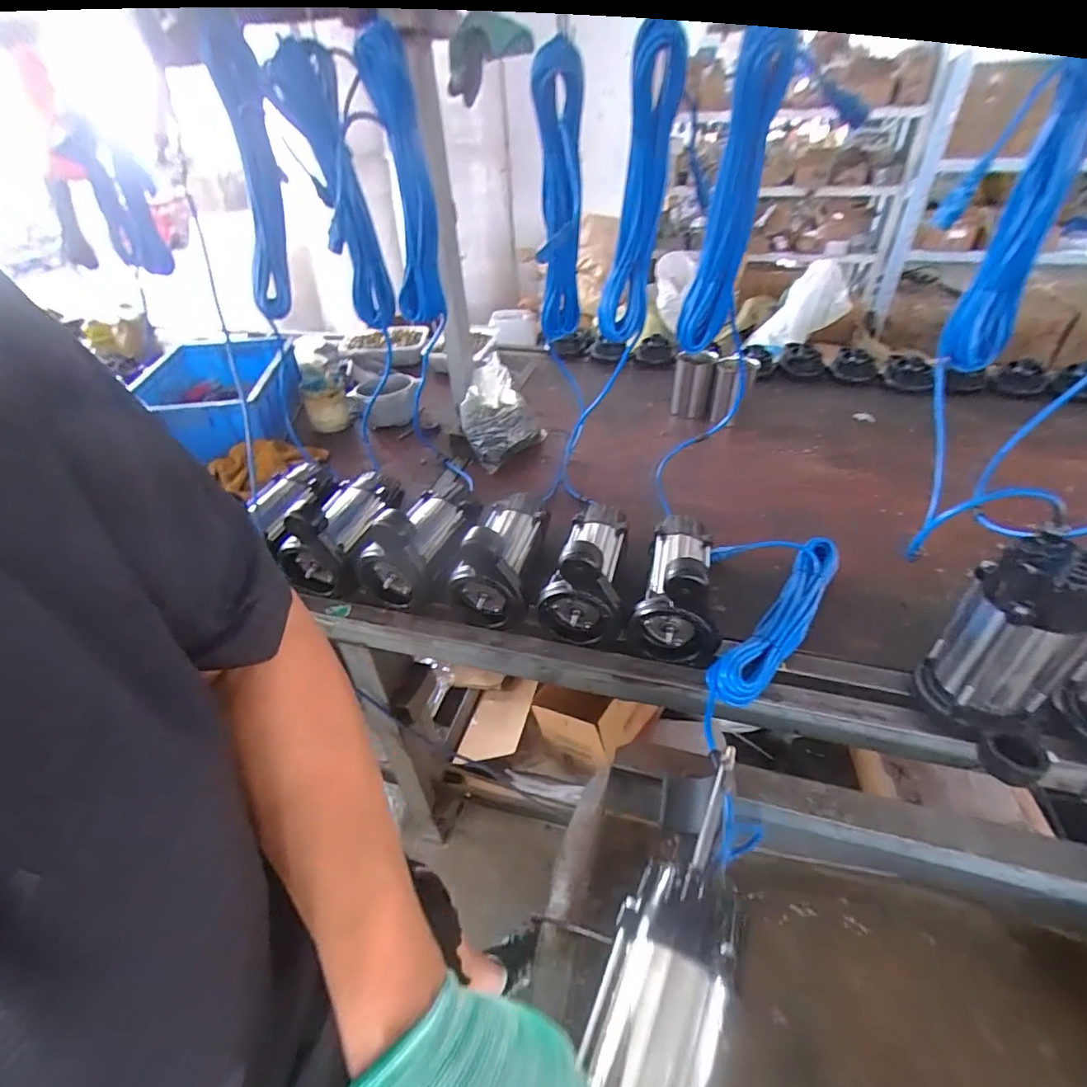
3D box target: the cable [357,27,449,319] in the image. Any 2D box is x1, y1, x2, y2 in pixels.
[{"bbox_3d":[-0.204,-0.492,0.807,0.071,0.443,0.103,-10,72,-9],"label":"cable"}]

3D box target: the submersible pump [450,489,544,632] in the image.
[{"bbox_3d":[-0.061,0.005,0.830,0.104,0.160,0.210,9,41,14],"label":"submersible pump"}]

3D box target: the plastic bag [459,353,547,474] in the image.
[{"bbox_3d":[-0.087,-0.278,1.128,0.171,0.165,0.146,-2,40,1],"label":"plastic bag"}]

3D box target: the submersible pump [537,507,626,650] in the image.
[{"bbox_3d":[0.073,0.015,0.802,0.114,0.161,0.225,8,41,12],"label":"submersible pump"}]

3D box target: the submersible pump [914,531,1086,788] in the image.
[{"bbox_3d":[0.511,0.128,0.577,0.119,0.235,0.145,23,46,27],"label":"submersible pump"}]

